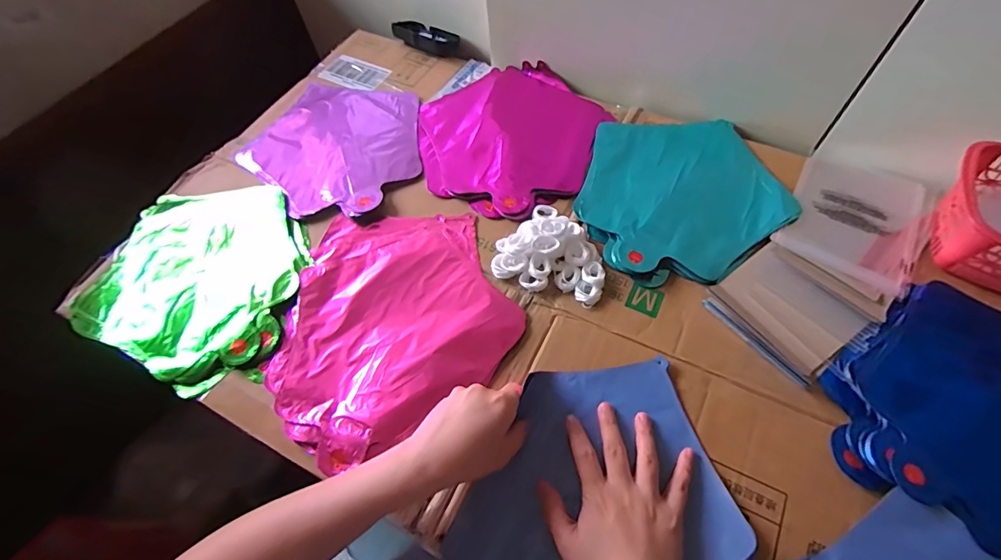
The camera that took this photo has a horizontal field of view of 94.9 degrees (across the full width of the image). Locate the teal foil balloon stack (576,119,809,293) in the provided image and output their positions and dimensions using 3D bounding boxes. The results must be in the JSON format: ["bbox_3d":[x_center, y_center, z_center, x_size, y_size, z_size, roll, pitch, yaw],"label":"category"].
[{"bbox_3d":[0.209,-0.105,0.534,0.229,0.014,0.233,-1,59,2],"label":"teal foil balloon stack"}]

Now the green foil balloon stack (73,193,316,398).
[{"bbox_3d":[-0.333,-0.004,0.514,0.248,0.032,0.222,15,61,12],"label":"green foil balloon stack"}]

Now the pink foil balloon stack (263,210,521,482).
[{"bbox_3d":[-0.120,0.033,0.476,0.241,0.008,0.246,-25,61,-12],"label":"pink foil balloon stack"}]

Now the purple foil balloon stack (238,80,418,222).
[{"bbox_3d":[-0.210,-0.186,0.606,0.219,0.009,0.247,-41,65,-19],"label":"purple foil balloon stack"}]

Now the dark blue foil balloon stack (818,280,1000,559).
[{"bbox_3d":[0.440,0.116,0.401,0.254,0.015,0.238,29,65,18],"label":"dark blue foil balloon stack"}]

